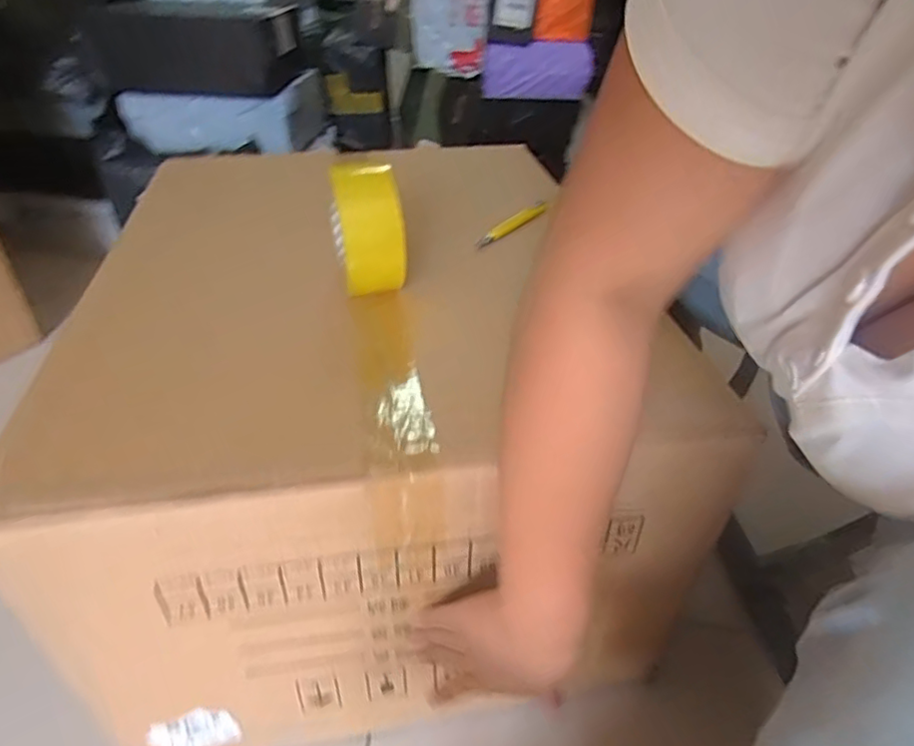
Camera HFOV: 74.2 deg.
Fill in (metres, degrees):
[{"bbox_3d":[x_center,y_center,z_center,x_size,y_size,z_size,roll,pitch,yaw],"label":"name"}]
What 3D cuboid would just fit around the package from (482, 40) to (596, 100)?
[{"bbox_3d":[0.195,-0.731,1.463,0.273,0.121,0.041,-6,39,-10],"label":"package"}]

